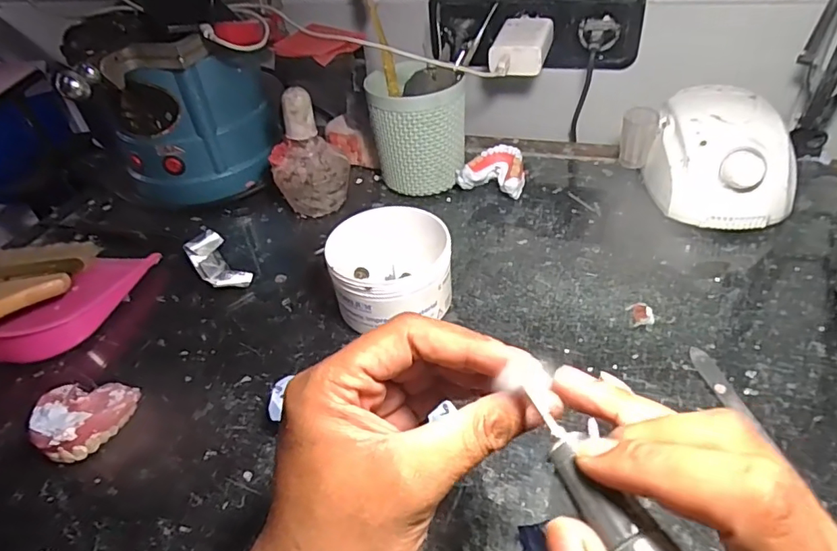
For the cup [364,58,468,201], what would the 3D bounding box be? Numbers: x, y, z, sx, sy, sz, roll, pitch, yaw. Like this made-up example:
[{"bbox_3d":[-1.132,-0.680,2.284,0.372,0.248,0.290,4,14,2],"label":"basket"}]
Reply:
[{"bbox_3d":[0.000,-0.144,0.538,0.090,0.111,0.086,-4,41,3],"label":"cup"}]

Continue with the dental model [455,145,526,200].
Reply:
[{"bbox_3d":[0.079,-0.104,0.539,0.064,0.035,0.050,16,46,25],"label":"dental model"}]

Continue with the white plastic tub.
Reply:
[{"bbox_3d":[-0.019,-0.001,0.406,0.085,0.068,0.083,-4,41,3],"label":"white plastic tub"}]

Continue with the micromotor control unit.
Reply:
[{"bbox_3d":[0.263,-0.105,0.478,0.095,0.080,0.135,-5,40,2],"label":"micromotor control unit"}]

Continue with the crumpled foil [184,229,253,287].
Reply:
[{"bbox_3d":[-0.176,-0.010,0.467,0.034,0.028,0.071,-30,46,-25],"label":"crumpled foil"}]

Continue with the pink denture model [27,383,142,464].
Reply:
[{"bbox_3d":[-0.226,0.095,0.352,0.058,0.028,0.053,-2,41,5],"label":"pink denture model"}]

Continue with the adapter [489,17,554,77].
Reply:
[{"bbox_3d":[0.104,-0.231,0.535,0.052,0.034,0.075,8,43,17],"label":"adapter"}]

